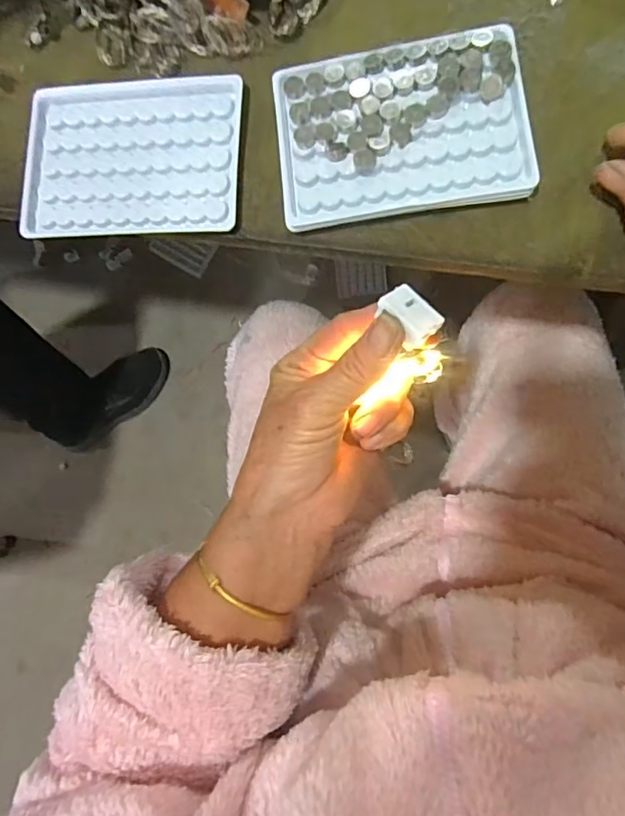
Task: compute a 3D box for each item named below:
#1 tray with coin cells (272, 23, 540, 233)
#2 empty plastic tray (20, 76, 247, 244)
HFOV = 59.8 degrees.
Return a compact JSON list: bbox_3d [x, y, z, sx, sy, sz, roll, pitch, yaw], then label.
[{"bbox_3d":[0.047,-0.149,0.294,0.128,0.018,0.093,-6,82,5],"label":"tray with coin cells"},{"bbox_3d":[-0.106,-0.148,0.320,0.128,0.009,0.093,2,83,6],"label":"empty plastic tray"}]

